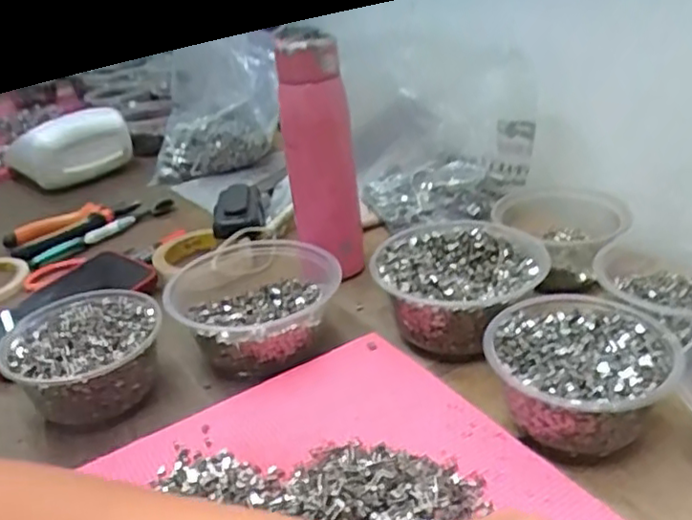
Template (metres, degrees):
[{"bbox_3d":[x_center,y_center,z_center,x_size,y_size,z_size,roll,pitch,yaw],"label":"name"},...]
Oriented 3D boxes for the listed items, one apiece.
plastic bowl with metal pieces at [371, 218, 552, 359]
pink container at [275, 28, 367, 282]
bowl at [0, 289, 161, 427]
[{"bbox_3d":[0.094,0.017,0.539,0.128,0.054,0.134,-3,28,2],"label":"plastic bowl with metal pieces"},{"bbox_3d":[-0.022,-0.089,0.608,0.063,0.232,0.078,-5,28,0],"label":"pink container"},{"bbox_3d":[-0.196,0.080,0.503,0.114,0.070,0.108,-11,29,-12],"label":"bowl"}]

